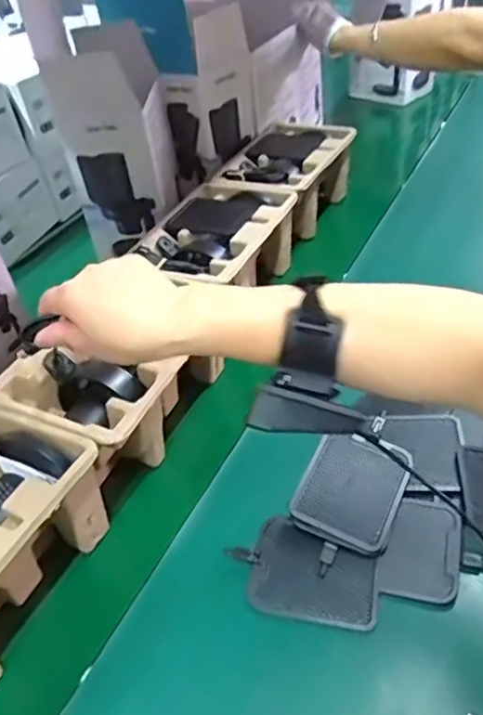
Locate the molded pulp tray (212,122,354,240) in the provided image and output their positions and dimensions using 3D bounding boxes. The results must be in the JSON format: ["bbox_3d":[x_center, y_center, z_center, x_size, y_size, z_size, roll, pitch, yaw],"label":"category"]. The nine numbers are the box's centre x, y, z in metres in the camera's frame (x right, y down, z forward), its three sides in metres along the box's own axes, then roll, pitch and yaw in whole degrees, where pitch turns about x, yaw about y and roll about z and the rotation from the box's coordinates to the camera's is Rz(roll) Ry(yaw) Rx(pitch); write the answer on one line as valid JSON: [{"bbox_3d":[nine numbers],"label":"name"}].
[{"bbox_3d":[0.069,-0.273,0.915,0.147,0.103,0.249,15,44,24],"label":"molded pulp tray"}]

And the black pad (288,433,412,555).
[{"bbox_3d":[0.094,0.107,0.492,0.080,0.008,0.100,22,56,17],"label":"black pad"}]

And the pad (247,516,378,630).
[{"bbox_3d":[0.058,0.170,0.464,0.097,0.009,0.072,7,59,12],"label":"pad"}]

